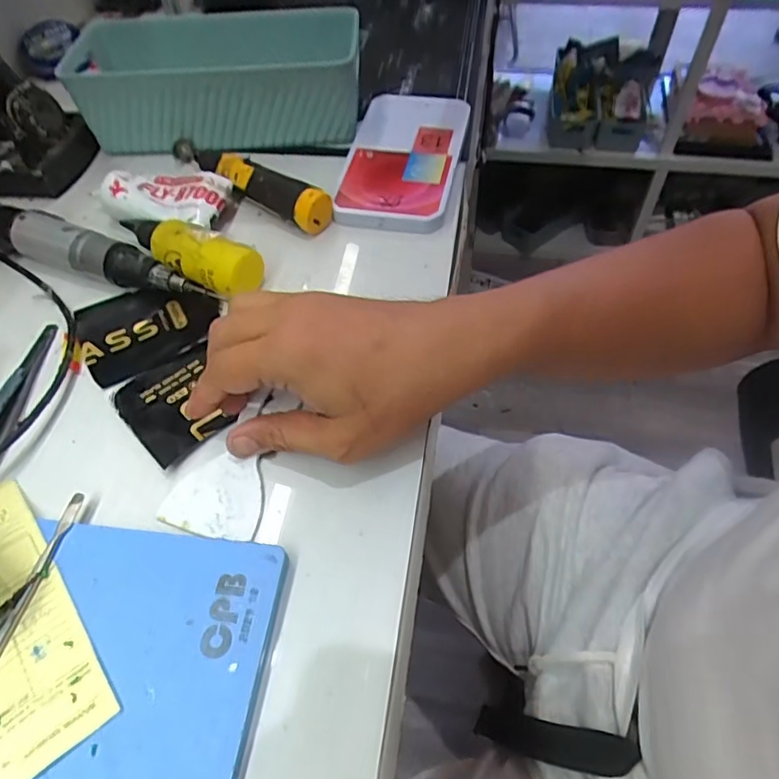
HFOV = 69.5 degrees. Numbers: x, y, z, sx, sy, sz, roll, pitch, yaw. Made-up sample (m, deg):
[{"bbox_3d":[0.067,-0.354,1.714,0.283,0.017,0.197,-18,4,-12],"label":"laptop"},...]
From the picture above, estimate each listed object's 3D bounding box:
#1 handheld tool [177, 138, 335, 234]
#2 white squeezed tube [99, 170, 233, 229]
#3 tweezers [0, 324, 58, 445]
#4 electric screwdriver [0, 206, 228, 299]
[{"bbox_3d":[-0.110,-0.166,0.453,0.154,0.029,0.029,29,61,21],"label":"handheld tool"},{"bbox_3d":[-0.176,-0.148,0.440,0.092,0.029,0.061,6,55,6],"label":"white squeezed tube"},{"bbox_3d":[-0.231,0.003,0.340,0.013,0.025,0.127,-3,55,0],"label":"tweezers"},{"bbox_3d":[-0.225,-0.102,0.410,0.216,0.033,0.032,15,57,12],"label":"electric screwdriver"}]

